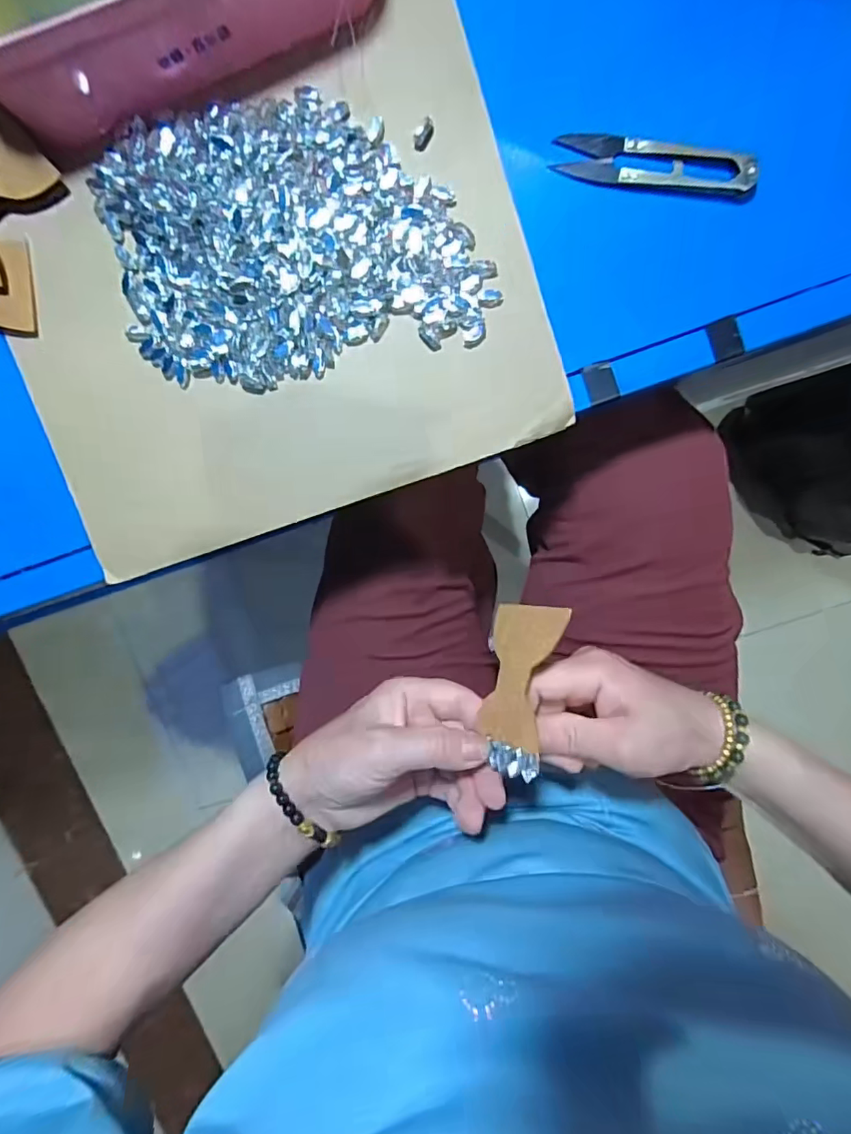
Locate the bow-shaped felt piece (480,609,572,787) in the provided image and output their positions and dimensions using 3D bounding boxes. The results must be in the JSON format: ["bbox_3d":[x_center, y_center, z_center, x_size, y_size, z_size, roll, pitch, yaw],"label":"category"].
[{"bbox_3d":[0.047,0.059,0.256,0.040,0.012,0.083,-2,70,36],"label":"bow-shaped felt piece"}]

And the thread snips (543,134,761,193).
[{"bbox_3d":[0.119,-0.210,0.264,0.100,0.012,0.021,10,98,1],"label":"thread snips"}]

